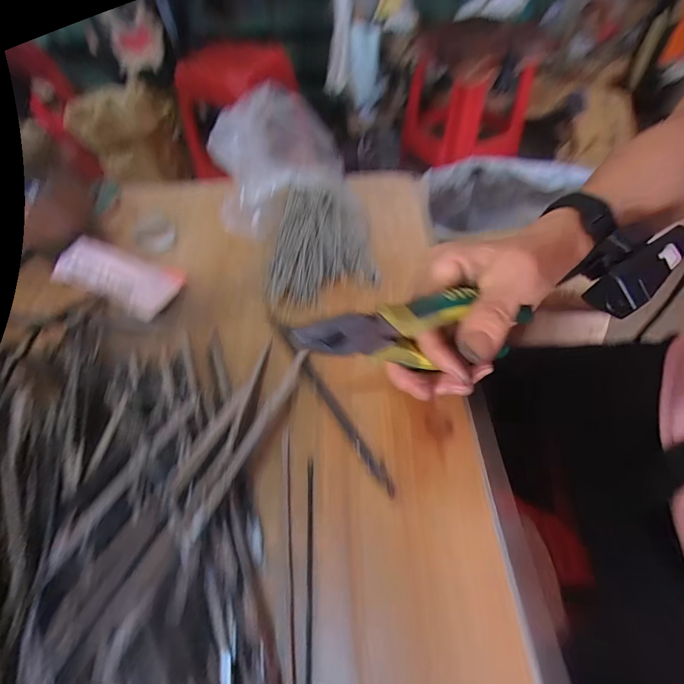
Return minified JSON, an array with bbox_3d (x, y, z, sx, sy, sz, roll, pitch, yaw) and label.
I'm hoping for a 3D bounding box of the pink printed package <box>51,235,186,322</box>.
[{"bbox_3d":[-0.208,-0.062,0.334,0.116,0.008,0.055,23,72,7],"label":"pink printed package"}]

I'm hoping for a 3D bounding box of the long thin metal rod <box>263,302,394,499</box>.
[{"bbox_3d":[-0.016,0.036,0.274,0.012,0.010,0.178,-28,58,-16],"label":"long thin metal rod"}]

